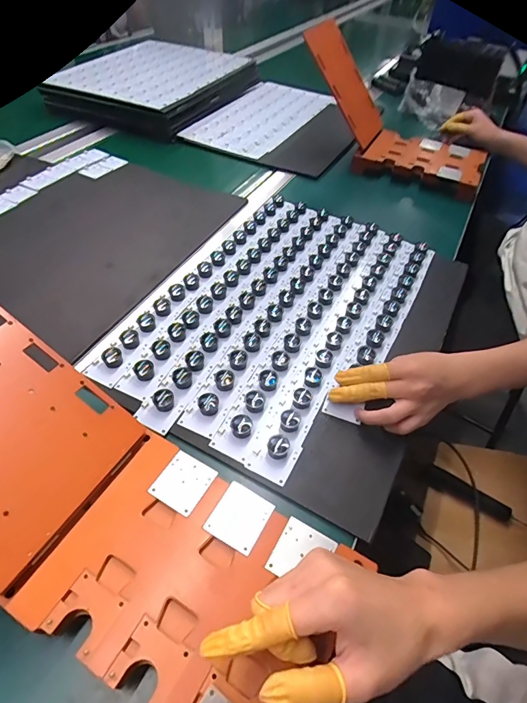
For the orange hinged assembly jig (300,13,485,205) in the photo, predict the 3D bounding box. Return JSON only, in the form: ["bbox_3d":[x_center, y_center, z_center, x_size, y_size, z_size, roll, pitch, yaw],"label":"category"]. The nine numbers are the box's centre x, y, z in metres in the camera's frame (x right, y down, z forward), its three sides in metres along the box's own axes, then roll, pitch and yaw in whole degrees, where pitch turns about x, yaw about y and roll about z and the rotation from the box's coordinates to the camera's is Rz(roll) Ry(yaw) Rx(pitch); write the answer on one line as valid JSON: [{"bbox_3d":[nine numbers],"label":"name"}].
[{"bbox_3d":[0.286,-0.484,0.824,0.384,0.205,0.176,27,52,17],"label":"orange hinged assembly jig"}]

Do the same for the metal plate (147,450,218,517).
[{"bbox_3d":[-0.072,0.118,0.368,0.044,0.004,0.047,25,53,18],"label":"metal plate"}]

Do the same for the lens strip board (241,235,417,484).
[{"bbox_3d":[0.104,-0.033,0.535,0.054,0.023,0.458,25,52,15],"label":"lens strip board"}]

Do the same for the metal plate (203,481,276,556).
[{"bbox_3d":[-0.020,0.142,0.350,0.044,0.004,0.048,26,52,17],"label":"metal plate"}]

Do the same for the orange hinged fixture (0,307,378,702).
[{"bbox_3d":[-0.145,0.111,0.323,0.438,0.067,0.158,36,54,3],"label":"orange hinged fixture"}]

